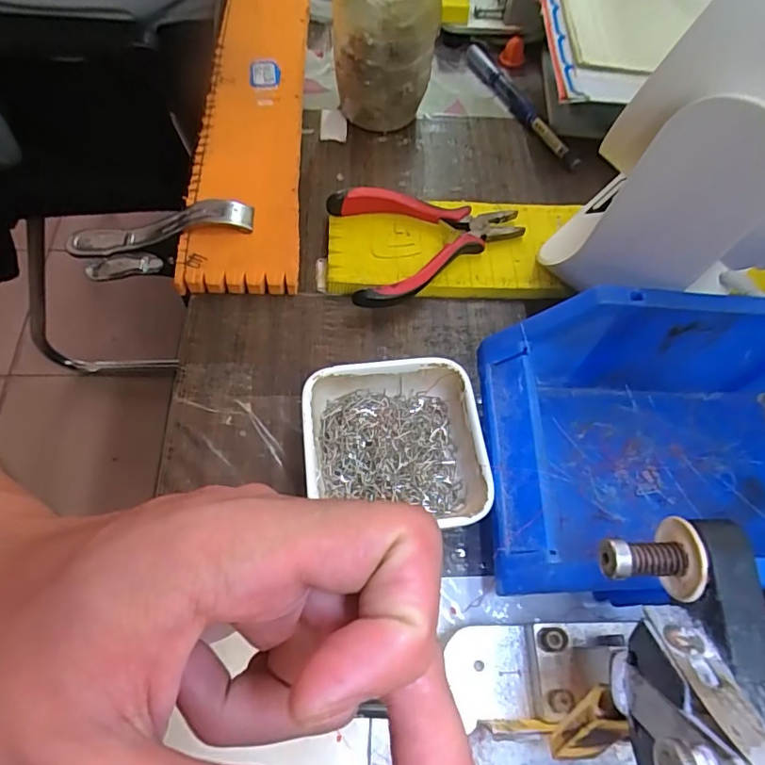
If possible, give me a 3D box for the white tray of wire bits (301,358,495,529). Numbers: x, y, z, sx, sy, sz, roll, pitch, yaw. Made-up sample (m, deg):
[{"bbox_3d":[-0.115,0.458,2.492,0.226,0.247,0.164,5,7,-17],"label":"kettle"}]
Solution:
[{"bbox_3d":[0.004,0.032,0.254,0.080,0.032,0.076,-4,65,-5],"label":"white tray of wire bits"}]

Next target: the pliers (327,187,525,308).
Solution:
[{"bbox_3d":[0.030,-0.086,0.312,0.108,0.020,0.074,-13,66,-9],"label":"pliers"}]

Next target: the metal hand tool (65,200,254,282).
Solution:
[{"bbox_3d":[-0.137,-0.089,0.330,0.120,0.044,0.017,-12,63,17],"label":"metal hand tool"}]

